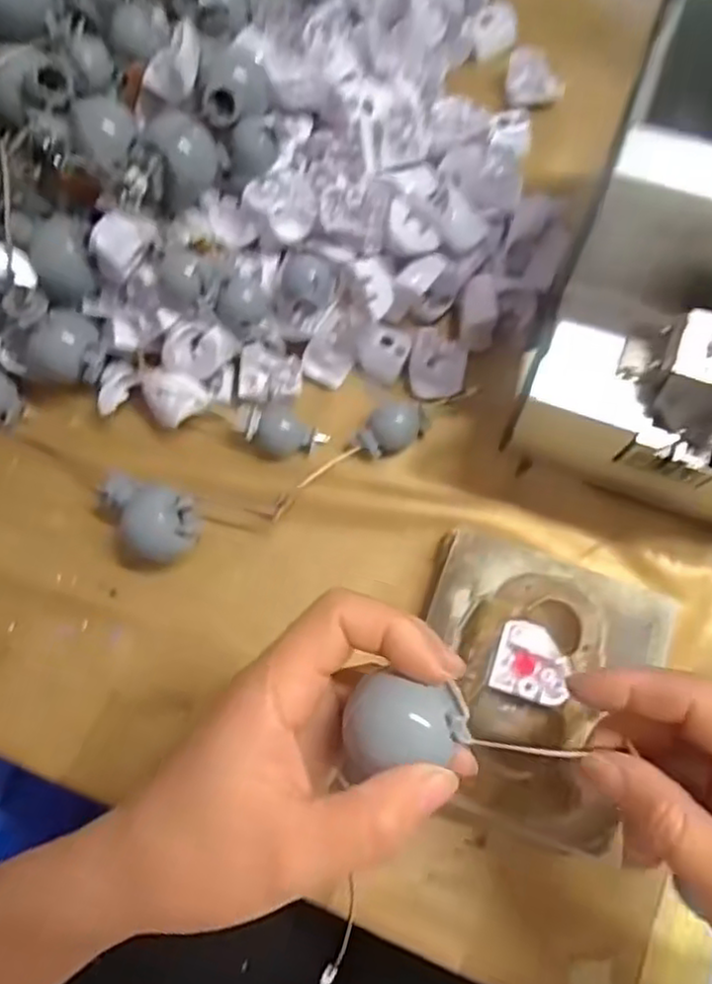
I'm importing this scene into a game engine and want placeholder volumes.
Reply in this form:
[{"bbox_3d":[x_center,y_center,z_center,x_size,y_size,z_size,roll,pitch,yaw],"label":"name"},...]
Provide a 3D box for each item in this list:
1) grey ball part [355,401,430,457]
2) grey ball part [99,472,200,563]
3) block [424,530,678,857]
[{"bbox_3d":[0.019,-0.031,0.351,0.033,0.019,0.023,-44,77,-10],"label":"grey ball part"},{"bbox_3d":[-0.100,0.014,0.338,0.045,0.034,0.034,29,77,10],"label":"grey ball part"},{"bbox_3d":[0.077,0.089,0.308,0.101,0.034,0.118,14,75,7],"label":"block"}]

